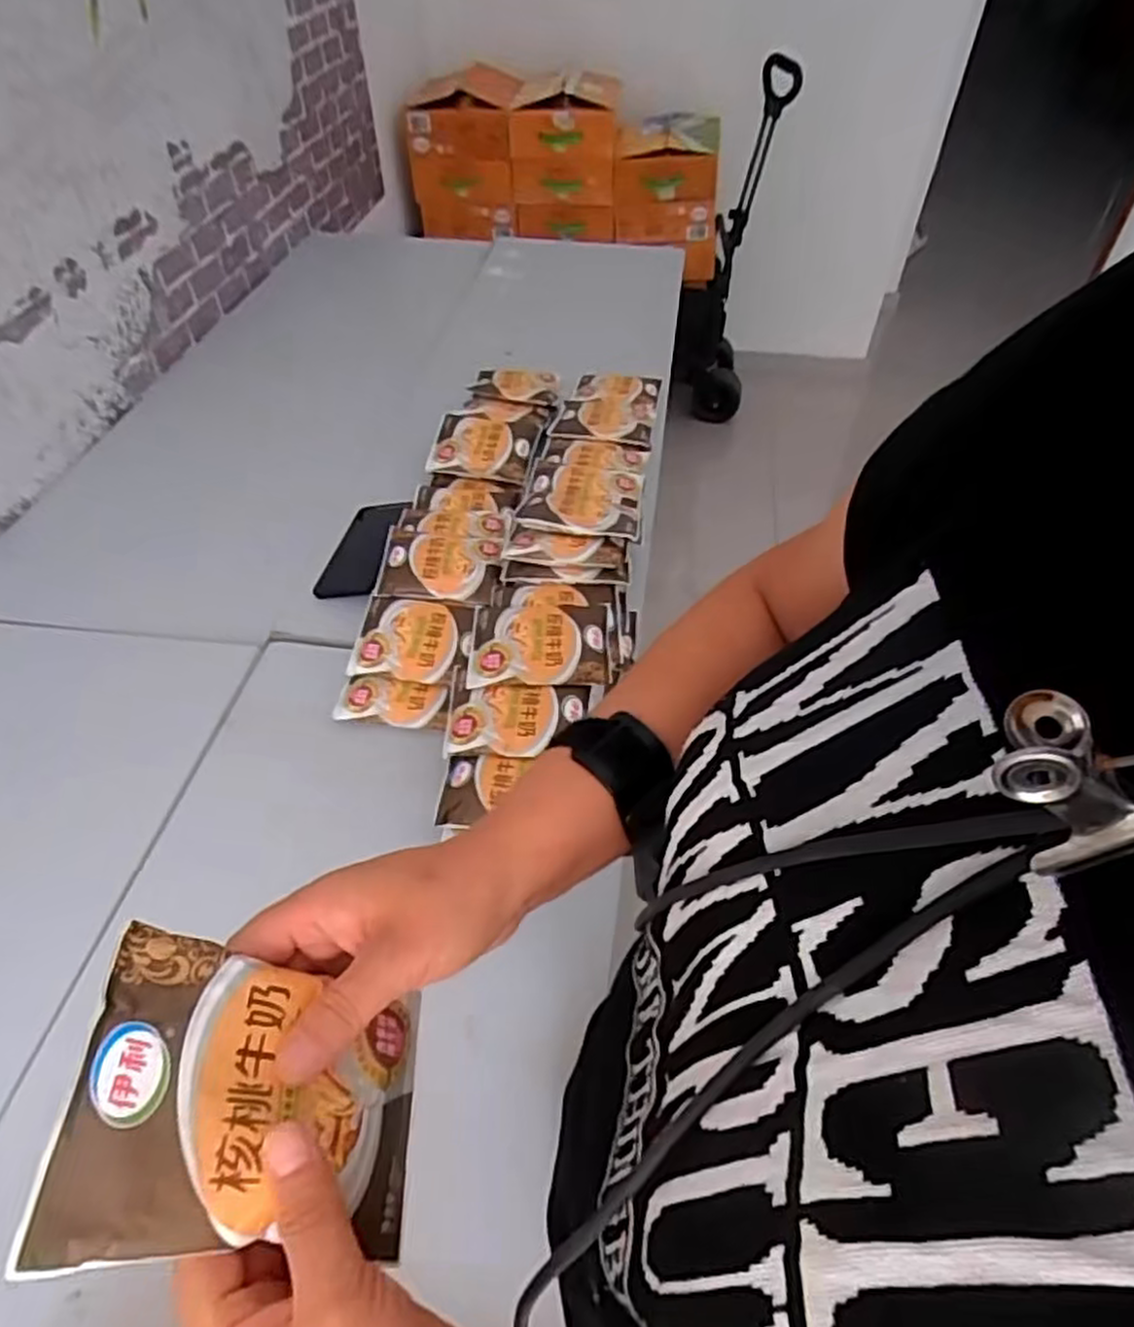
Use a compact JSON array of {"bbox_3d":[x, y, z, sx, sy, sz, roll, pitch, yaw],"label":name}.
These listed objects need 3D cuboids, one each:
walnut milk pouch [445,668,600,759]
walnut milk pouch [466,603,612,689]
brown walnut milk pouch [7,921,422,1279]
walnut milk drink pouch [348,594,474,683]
[{"bbox_3d":[-0.040,0.043,0.686,0.134,0.020,0.087,3,48,2],"label":"walnut milk pouch"},{"bbox_3d":[-0.026,-0.026,0.726,0.130,0.021,0.108,0,48,-1],"label":"walnut milk pouch"},{"bbox_3d":[-0.107,0.157,0.277,0.128,0.016,0.094,30,41,-33],"label":"brown walnut milk pouch"},{"bbox_3d":[-0.151,-0.028,0.771,0.113,0.024,0.097,7,48,6],"label":"walnut milk drink pouch"}]

